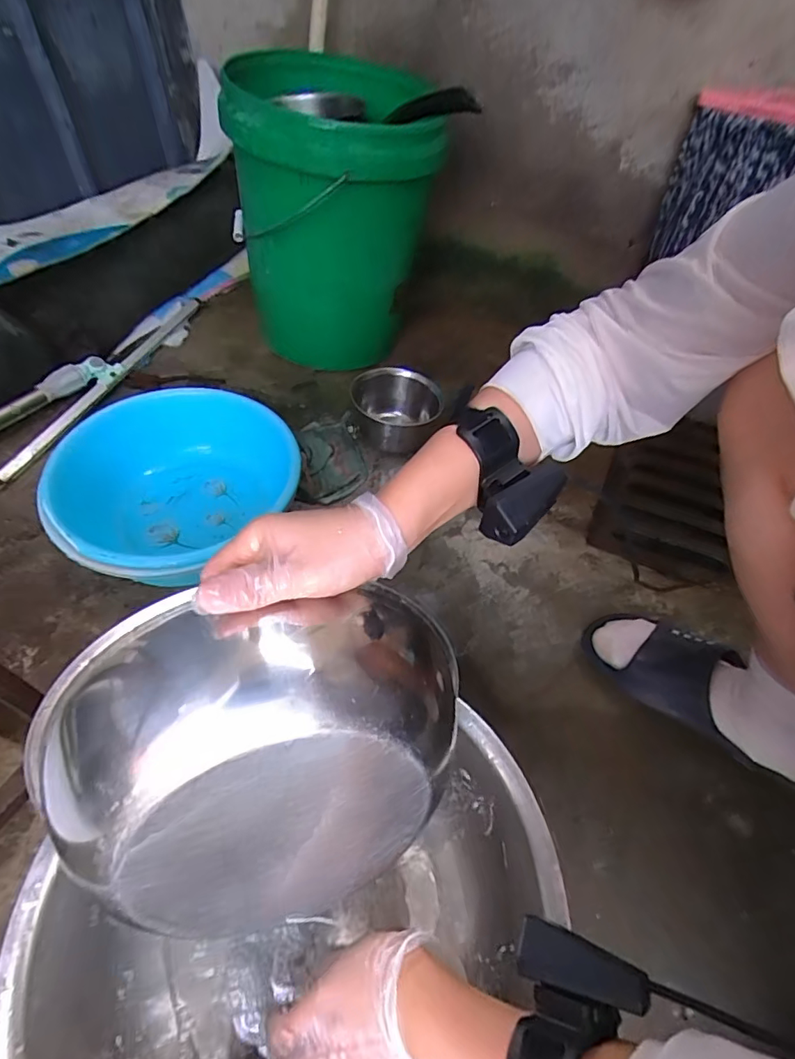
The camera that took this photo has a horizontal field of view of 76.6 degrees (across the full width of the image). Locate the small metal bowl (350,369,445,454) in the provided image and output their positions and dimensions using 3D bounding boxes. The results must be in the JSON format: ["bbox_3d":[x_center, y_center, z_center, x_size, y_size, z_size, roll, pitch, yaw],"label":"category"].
[{"bbox_3d":[-0.003,-0.195,0.818,0.136,0.085,0.121,2,52,-2],"label":"small metal bowl"}]

